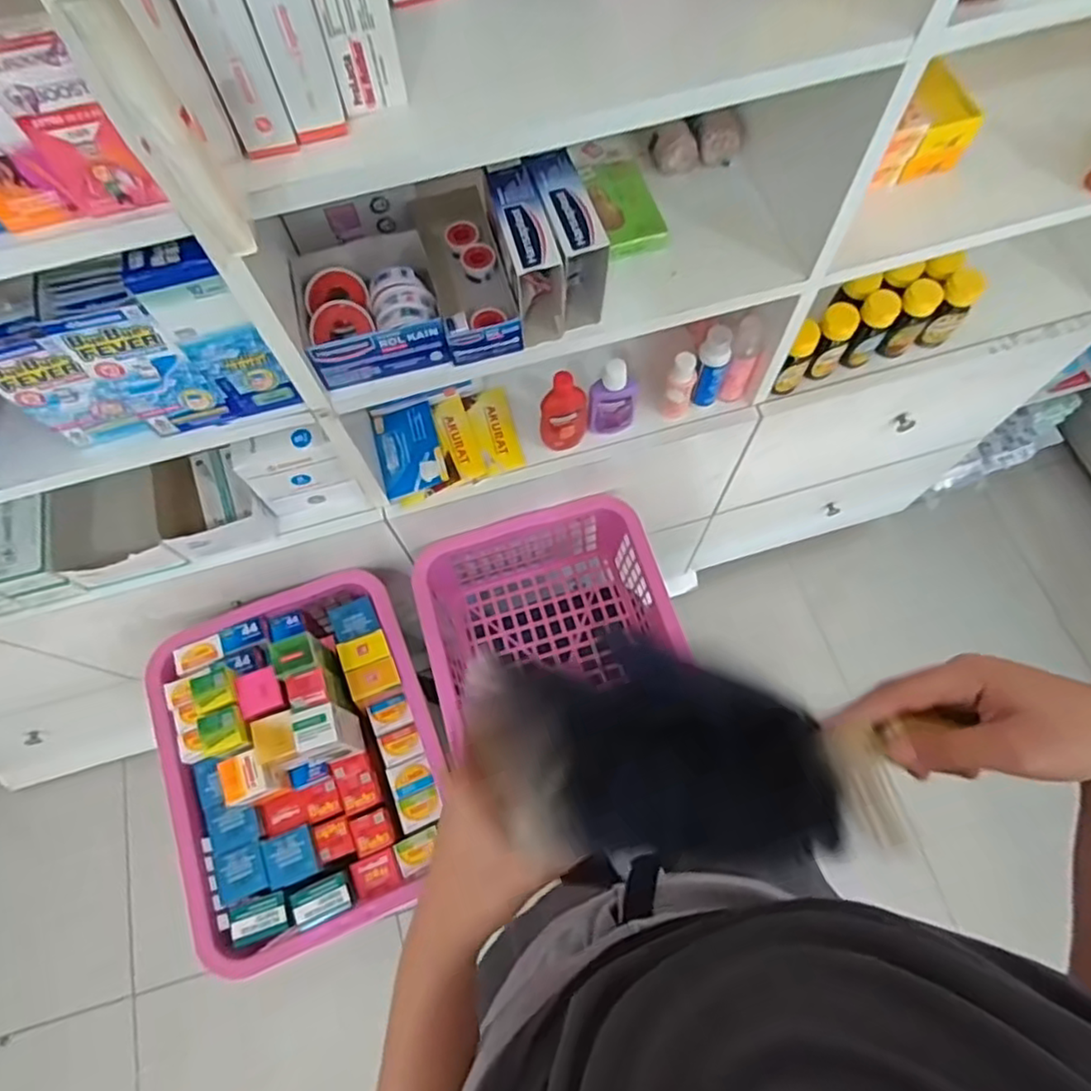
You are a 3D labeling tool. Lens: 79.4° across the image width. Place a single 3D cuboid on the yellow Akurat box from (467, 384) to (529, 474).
[{"bbox_3d":[-0.063,-0.146,0.828,0.053,0.020,0.110,-18,69,-5],"label":"yellow Akurat box"}]

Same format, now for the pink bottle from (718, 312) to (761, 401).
[{"bbox_3d":[0.236,-0.221,0.788,0.032,0.113,0.039,14,69,8],"label":"pink bottle"}]

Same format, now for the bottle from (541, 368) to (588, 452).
[{"bbox_3d":[0.023,-0.156,0.769,0.056,0.122,0.031,-6,68,0],"label":"bottle"}]

